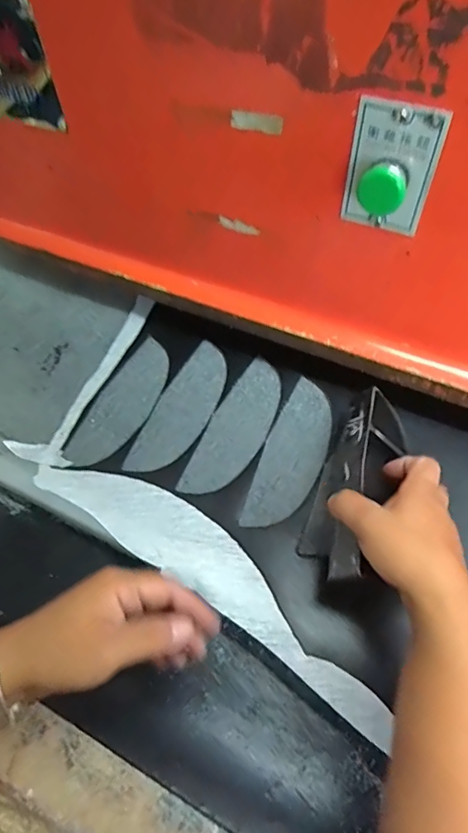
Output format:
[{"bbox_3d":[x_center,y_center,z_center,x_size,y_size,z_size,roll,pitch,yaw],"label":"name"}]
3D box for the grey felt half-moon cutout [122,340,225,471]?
[{"bbox_3d":[-0.054,-0.009,0.539,0.059,0.005,0.172,19,63,12],"label":"grey felt half-moon cutout"}]

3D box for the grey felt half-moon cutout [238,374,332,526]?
[{"bbox_3d":[0.062,0.037,0.509,0.058,0.005,0.176,20,60,9],"label":"grey felt half-moon cutout"}]

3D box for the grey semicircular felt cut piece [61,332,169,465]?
[{"bbox_3d":[-0.121,-0.015,0.544,0.061,0.005,0.171,23,62,13],"label":"grey semicircular felt cut piece"}]

